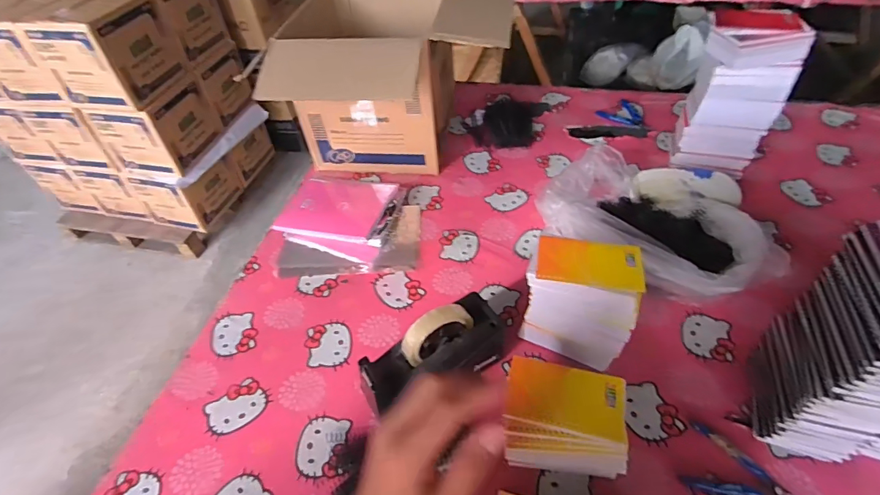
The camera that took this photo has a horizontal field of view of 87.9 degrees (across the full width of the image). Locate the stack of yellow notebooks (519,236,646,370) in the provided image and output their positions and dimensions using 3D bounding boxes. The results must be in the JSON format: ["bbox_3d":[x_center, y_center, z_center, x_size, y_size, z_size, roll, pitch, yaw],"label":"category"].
[{"bbox_3d":[0.194,0.079,0.634,0.140,0.179,0.092,16,50,19],"label":"stack of yellow notebooks"}]

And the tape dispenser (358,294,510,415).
[{"bbox_3d":[-0.006,0.147,0.619,0.195,0.126,0.077,-27,50,-20],"label":"tape dispenser"}]

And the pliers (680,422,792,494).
[{"bbox_3d":[0.344,0.276,0.547,0.077,0.010,0.113,-35,53,-26],"label":"pliers"}]

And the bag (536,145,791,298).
[{"bbox_3d":[0.373,-0.041,0.786,0.375,0.101,0.270,27,54,27],"label":"bag"}]

